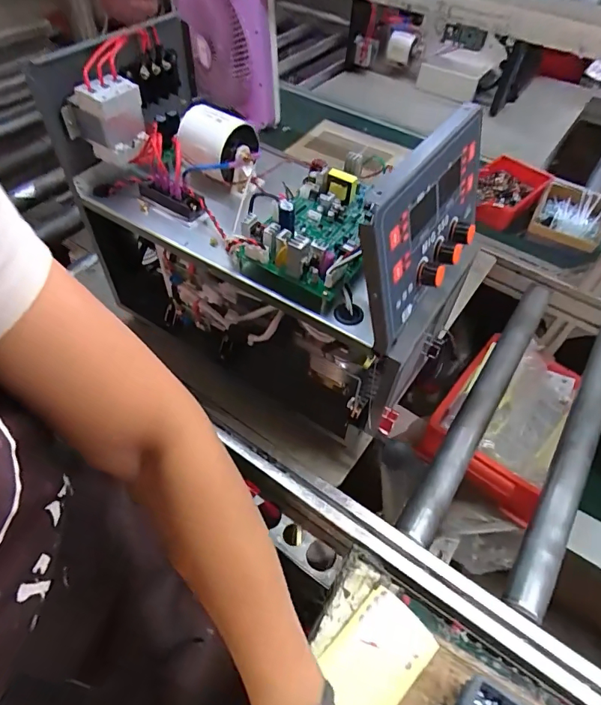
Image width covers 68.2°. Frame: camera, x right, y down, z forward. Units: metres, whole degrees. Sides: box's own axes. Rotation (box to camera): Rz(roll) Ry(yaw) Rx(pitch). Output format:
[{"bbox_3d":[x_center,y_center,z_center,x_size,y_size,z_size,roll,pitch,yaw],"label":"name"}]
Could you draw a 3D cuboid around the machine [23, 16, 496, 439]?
[{"bbox_3d":[-0.061,-0.143,0.571,0.481,0.348,0.190,30,56,18],"label":"machine"}]

